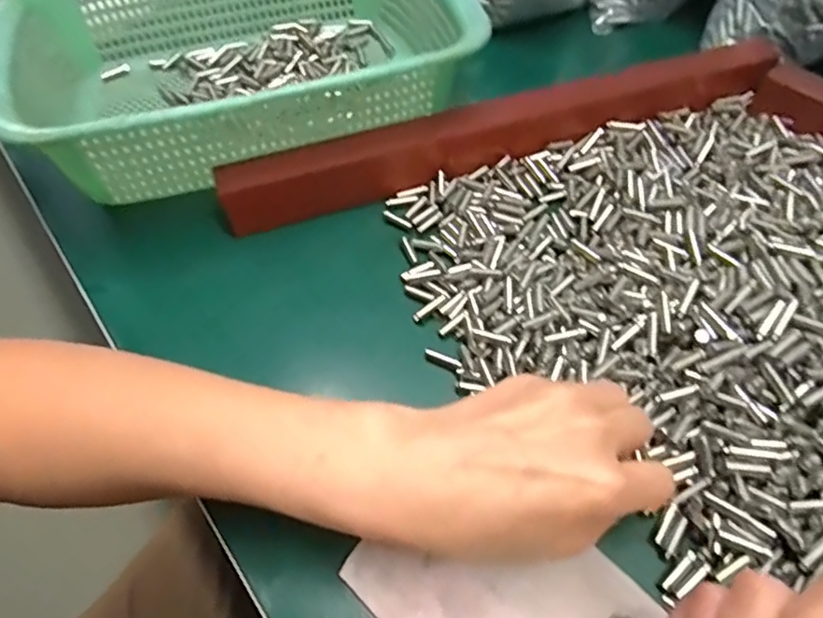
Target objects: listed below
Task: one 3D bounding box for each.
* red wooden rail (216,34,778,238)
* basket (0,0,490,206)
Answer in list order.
[{"bbox_3d":[0.070,-0.129,0.381,0.392,0.032,0.035,-18,58,-8],"label":"red wooden rail"},{"bbox_3d":[-0.115,-0.178,0.394,0.293,0.086,0.220,-18,58,-8],"label":"basket"}]

